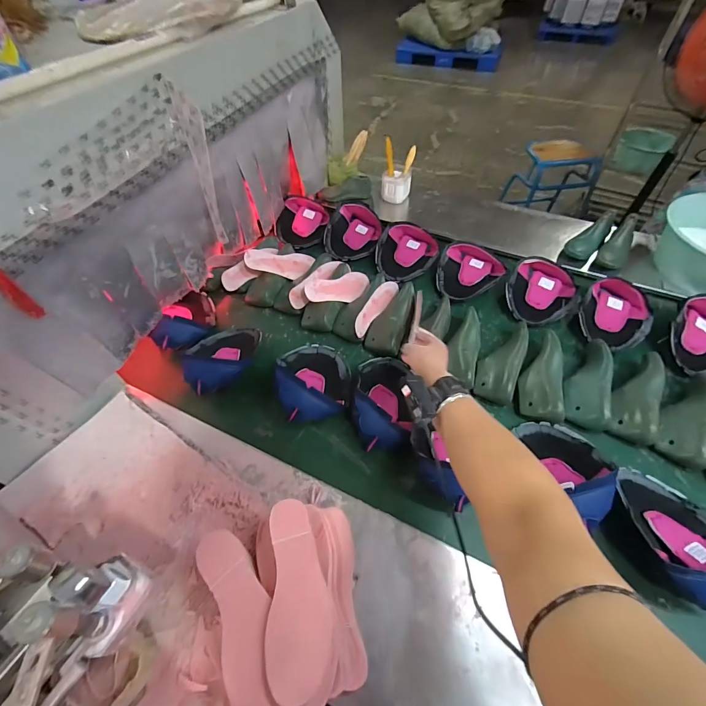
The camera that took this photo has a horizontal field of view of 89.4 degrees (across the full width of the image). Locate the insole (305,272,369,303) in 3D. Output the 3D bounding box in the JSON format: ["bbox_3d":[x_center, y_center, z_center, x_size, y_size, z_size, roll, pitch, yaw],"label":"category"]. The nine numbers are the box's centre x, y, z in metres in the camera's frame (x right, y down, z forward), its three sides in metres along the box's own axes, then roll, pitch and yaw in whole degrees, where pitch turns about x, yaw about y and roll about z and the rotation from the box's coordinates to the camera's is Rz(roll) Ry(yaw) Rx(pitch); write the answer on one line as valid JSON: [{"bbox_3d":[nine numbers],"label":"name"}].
[{"bbox_3d":[-0.031,-0.156,0.875,0.192,0.020,0.067,-20,99,-39],"label":"insole"}]

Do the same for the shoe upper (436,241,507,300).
[{"bbox_3d":[0.299,-0.202,0.928,0.160,0.076,0.133,22,56,12],"label":"shoe upper"}]

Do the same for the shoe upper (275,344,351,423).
[{"bbox_3d":[-0.078,0.049,0.729,0.146,0.100,0.193,-4,55,-7],"label":"shoe upper"}]

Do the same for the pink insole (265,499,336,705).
[{"bbox_3d":[-0.065,0.290,0.440,0.076,0.016,0.199,-2,55,-5],"label":"pink insole"}]

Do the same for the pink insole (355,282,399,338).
[{"bbox_3d":[0.056,-0.113,0.844,0.014,0.052,0.209,-1,41,39],"label":"pink insole"}]

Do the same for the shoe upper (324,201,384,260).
[{"bbox_3d":[-0.004,-0.347,1.021,0.147,0.072,0.160,17,55,9],"label":"shoe upper"}]

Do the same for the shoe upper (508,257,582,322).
[{"bbox_3d":[0.456,-0.148,0.862,0.156,0.081,0.151,37,60,21],"label":"shoe upper"}]

